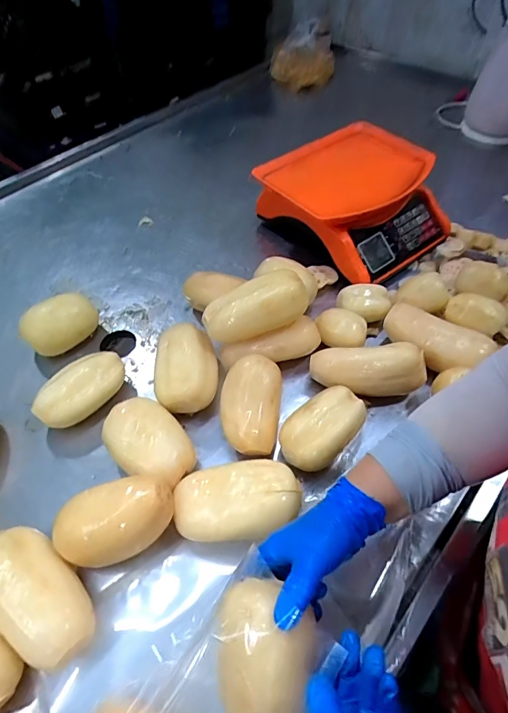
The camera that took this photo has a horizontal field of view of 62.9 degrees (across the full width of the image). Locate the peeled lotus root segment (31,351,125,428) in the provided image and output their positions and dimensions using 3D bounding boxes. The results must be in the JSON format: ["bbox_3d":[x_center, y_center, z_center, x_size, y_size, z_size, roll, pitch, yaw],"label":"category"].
[{"bbox_3d":[-0.240,0.047,0.587,0.127,0.066,0.071,-36,60,-21],"label":"peeled lotus root segment"}]

